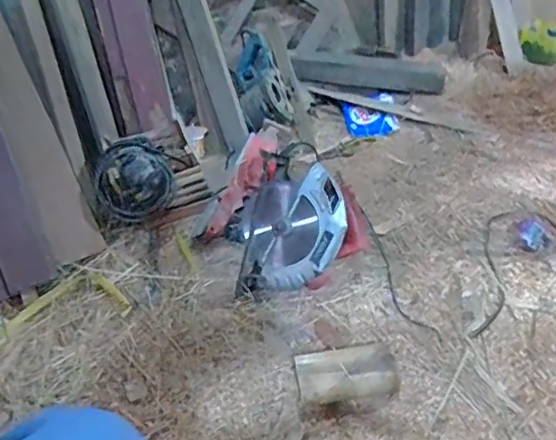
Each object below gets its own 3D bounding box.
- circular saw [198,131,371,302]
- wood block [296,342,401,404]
[{"bbox_3d":[-0.013,-0.007,1.120,0.341,0.254,0.234,12,40,21],"label":"circular saw"},{"bbox_3d":[0.113,0.258,0.936,0.160,0.061,0.085,-7,39,0],"label":"wood block"}]

